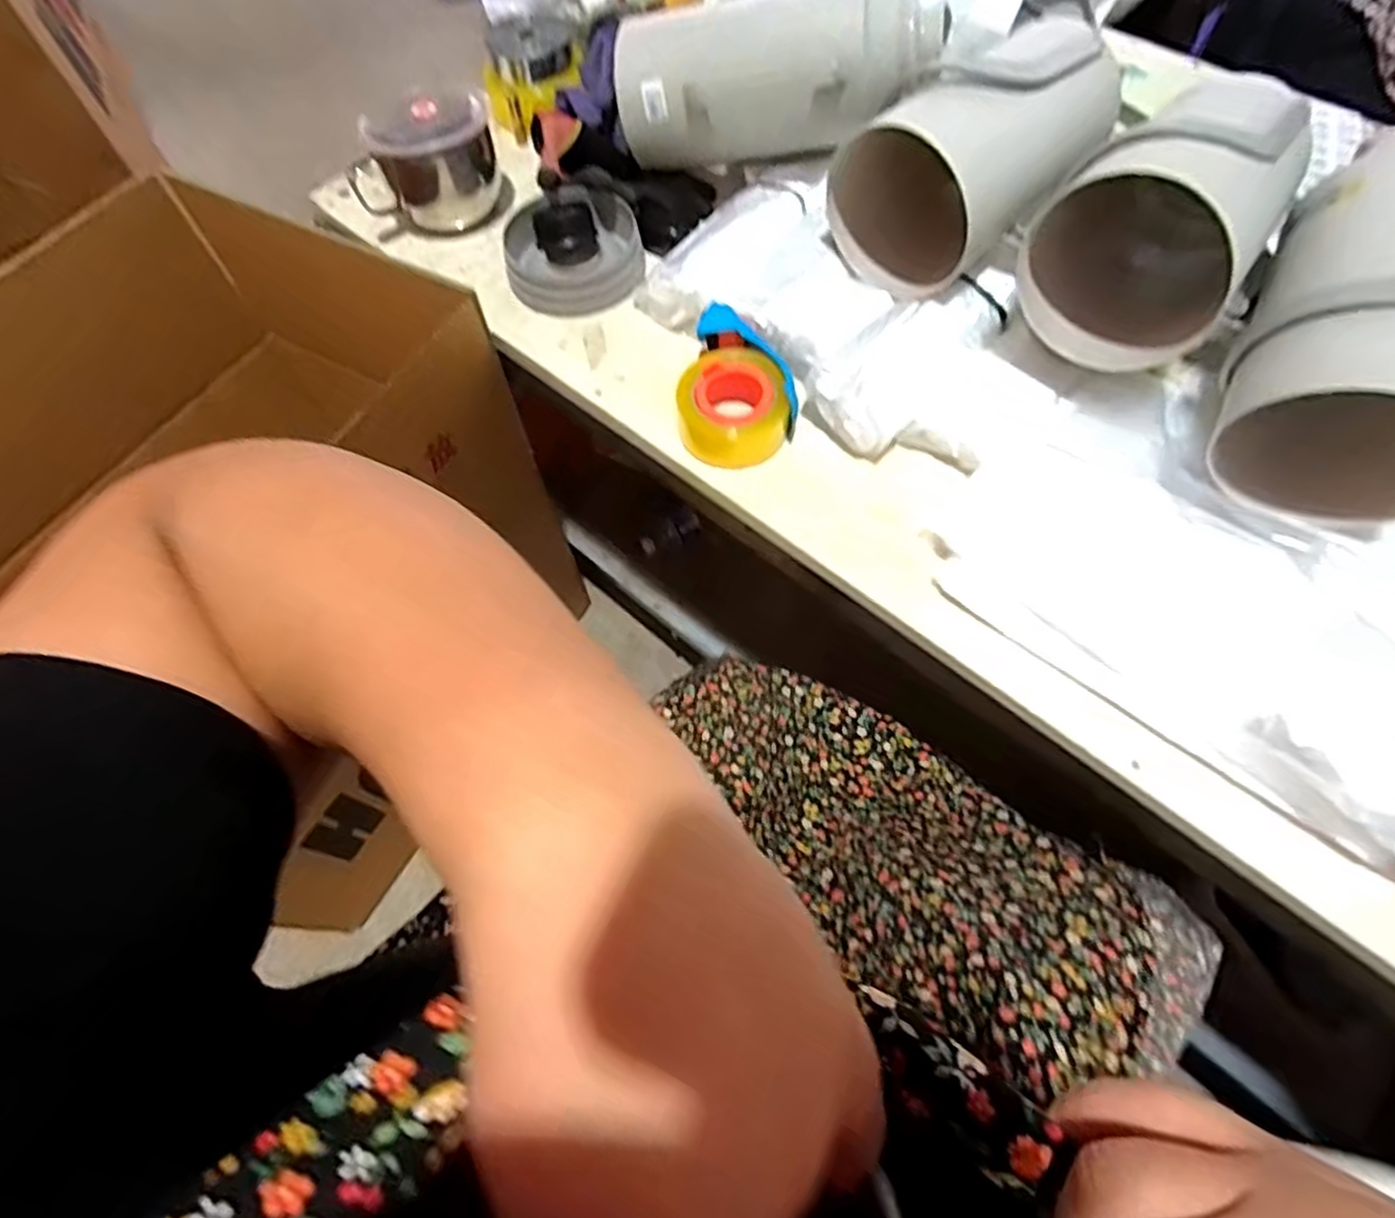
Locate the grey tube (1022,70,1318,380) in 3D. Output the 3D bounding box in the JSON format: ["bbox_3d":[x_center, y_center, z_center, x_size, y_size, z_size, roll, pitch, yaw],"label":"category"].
[{"bbox_3d":[0.413,-0.344,0.643,0.178,0.173,0.278,32,69,17],"label":"grey tube"}]

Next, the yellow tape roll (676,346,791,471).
[{"bbox_3d":[0.036,-0.197,0.688,0.103,0.061,0.099,-1,64,2],"label":"yellow tape roll"}]

